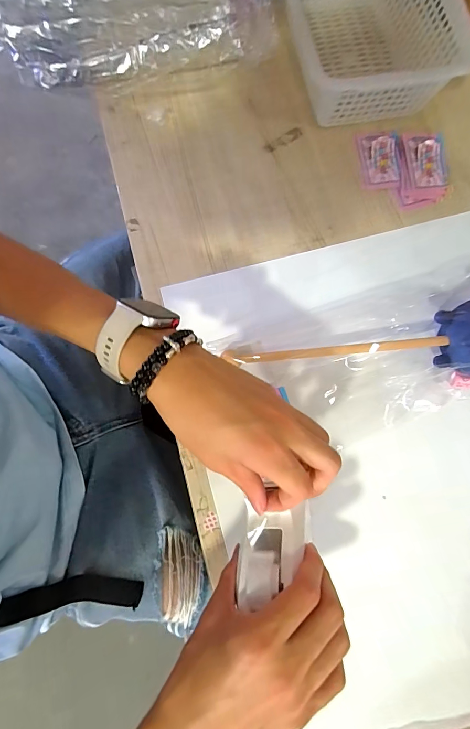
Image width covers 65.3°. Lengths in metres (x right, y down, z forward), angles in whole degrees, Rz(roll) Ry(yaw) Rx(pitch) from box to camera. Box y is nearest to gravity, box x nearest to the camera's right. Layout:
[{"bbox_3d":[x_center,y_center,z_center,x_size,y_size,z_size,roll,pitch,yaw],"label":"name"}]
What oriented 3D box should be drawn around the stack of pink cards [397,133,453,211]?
[{"bbox_3d":[0.239,-0.245,0.462,0.063,0.015,0.096,0,78,0],"label":"stack of pink cards"}]

